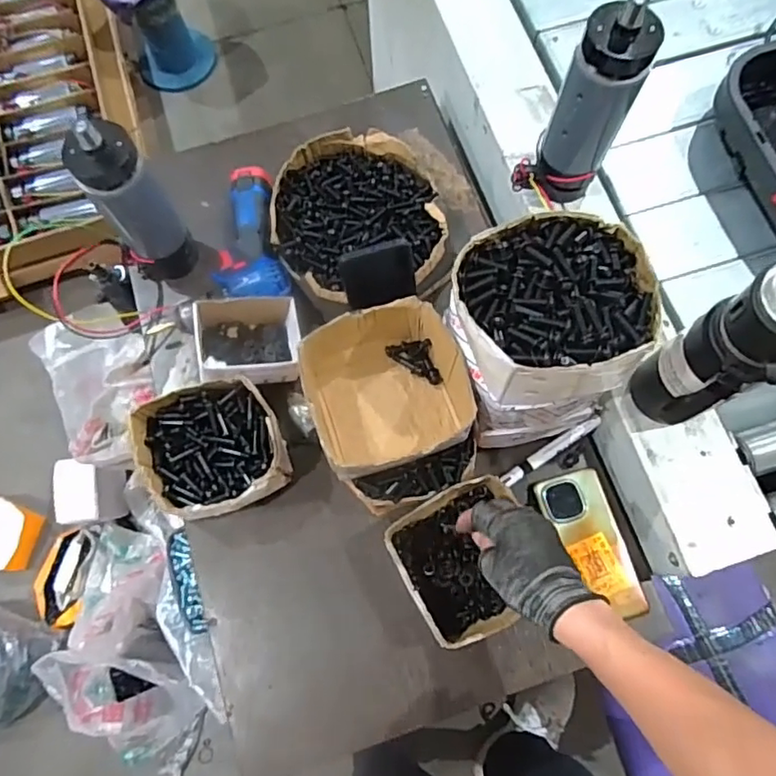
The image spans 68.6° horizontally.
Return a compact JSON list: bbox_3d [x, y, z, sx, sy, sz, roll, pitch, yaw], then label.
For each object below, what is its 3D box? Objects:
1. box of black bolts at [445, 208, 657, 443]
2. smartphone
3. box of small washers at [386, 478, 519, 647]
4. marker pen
[{"bbox_3d":[0.145,-0.048,0.550,0.173,0.196,0.150,-10,73,-2],"label":"box of black bolts"},{"bbox_3d":[0.228,0.174,0.636,0.071,0.009,0.160,-18,74,-4],"label":"smartphone"},{"bbox_3d":[0.084,0.180,0.601,0.137,0.072,0.134,-29,75,-7],"label":"box of small washers"},{"bbox_3d":[0.193,0.073,0.672,0.139,0.013,0.015,-32,75,-8],"label":"marker pen"}]

